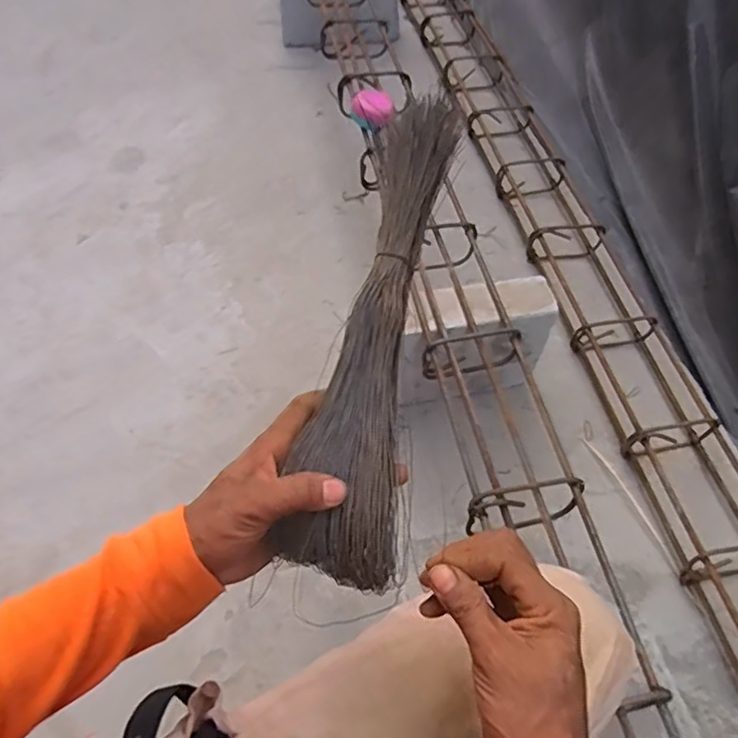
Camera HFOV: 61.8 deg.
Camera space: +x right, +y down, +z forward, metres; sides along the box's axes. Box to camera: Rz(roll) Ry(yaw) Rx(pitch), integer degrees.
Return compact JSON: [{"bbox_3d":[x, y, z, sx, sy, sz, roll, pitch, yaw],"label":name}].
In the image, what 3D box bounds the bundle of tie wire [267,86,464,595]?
[{"bbox_3d":[0.016,-0.048,0.483,0.077,0.038,0.410,10,65,5],"label":"bundle of tie wire"}]

